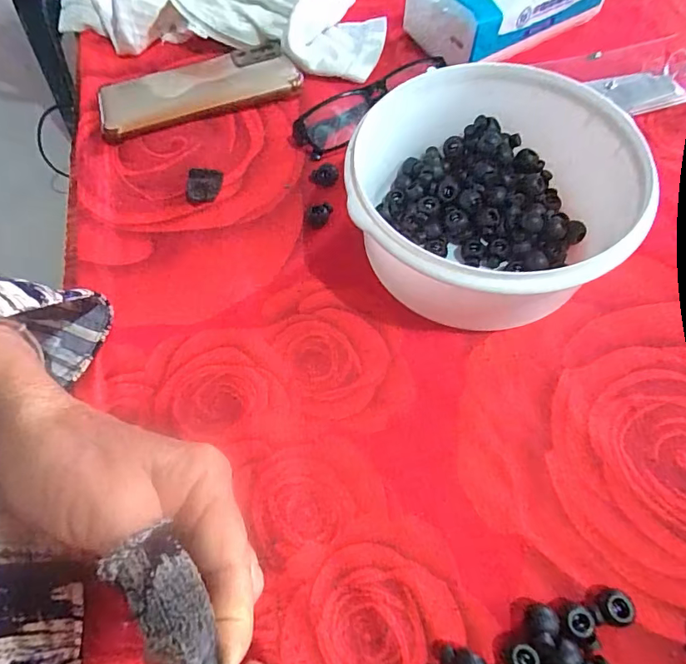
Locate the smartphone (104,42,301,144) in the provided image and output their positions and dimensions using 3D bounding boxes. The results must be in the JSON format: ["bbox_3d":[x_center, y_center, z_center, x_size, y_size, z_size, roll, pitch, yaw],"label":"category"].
[{"bbox_3d":[-0.124,-0.208,0.396,0.161,0.015,0.078,-21,64,-10],"label":"smartphone"}]

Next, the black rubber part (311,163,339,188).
[{"bbox_3d":[-0.013,-0.118,0.349,0.020,0.005,0.016,32,68,18],"label":"black rubber part"}]

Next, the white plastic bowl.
[{"bbox_3d":[0.086,-0.075,0.284,0.150,0.077,0.150,-1,62,2],"label":"white plastic bowl"}]

